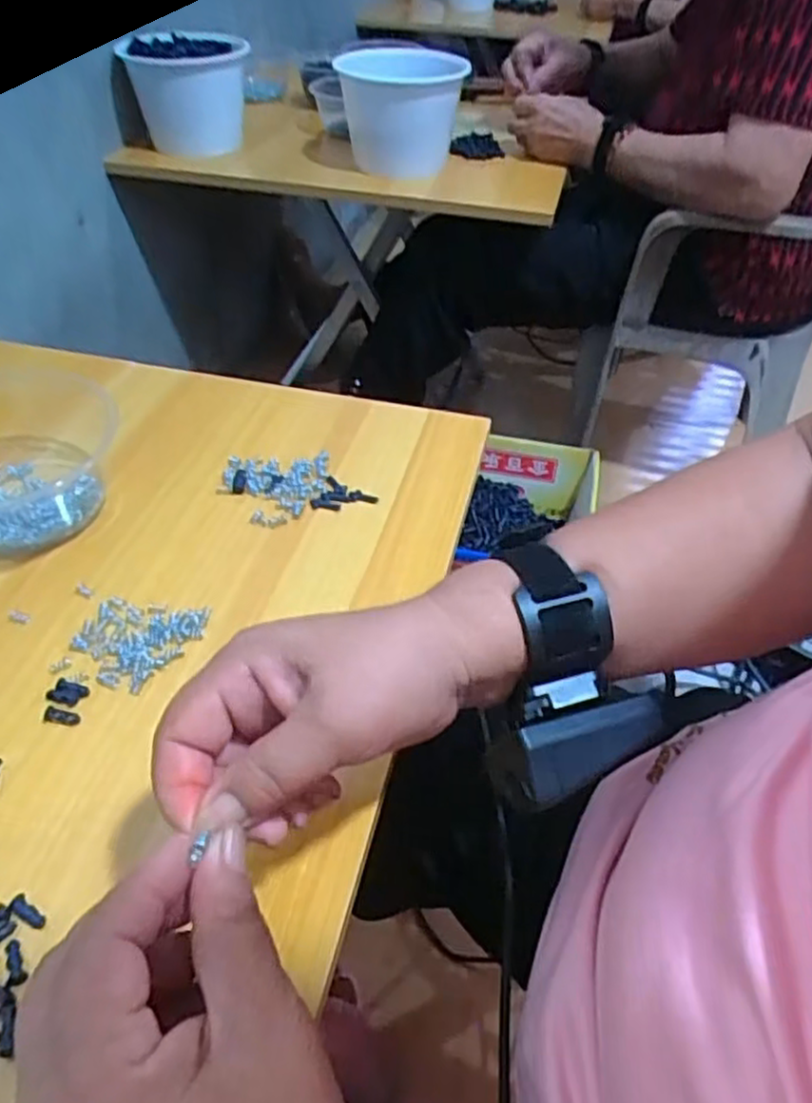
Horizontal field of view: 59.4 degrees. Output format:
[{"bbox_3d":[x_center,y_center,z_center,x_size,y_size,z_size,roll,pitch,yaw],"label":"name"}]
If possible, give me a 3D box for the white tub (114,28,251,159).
[{"bbox_3d":[-0.285,-0.617,0.955,0.149,0.122,0.189,-4,46,-8],"label":"white tub"}]

